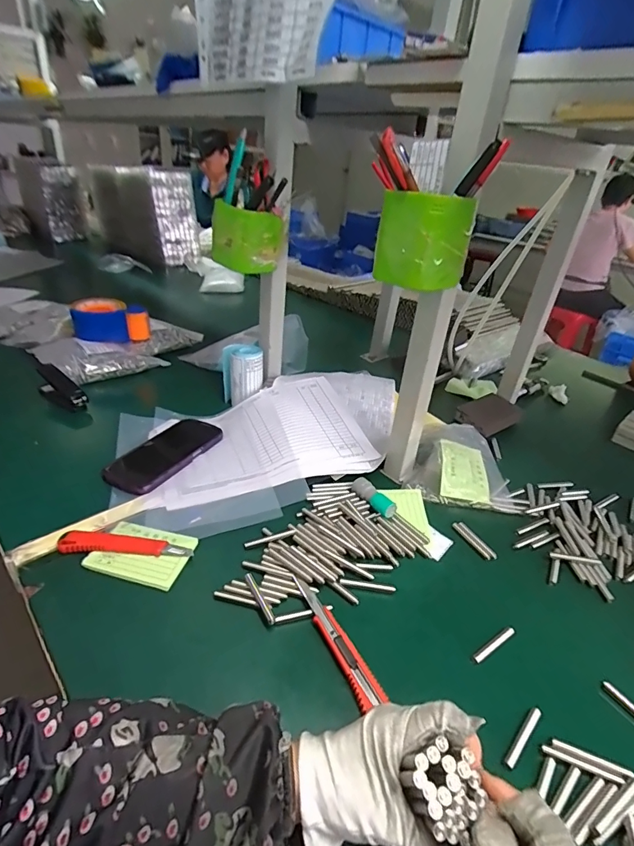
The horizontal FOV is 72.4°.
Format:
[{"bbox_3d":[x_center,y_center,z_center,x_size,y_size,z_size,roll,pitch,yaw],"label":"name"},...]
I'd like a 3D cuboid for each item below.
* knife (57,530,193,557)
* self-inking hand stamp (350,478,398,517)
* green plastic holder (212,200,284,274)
[{"bbox_3d":[-0.203,0.129,0.466,0.133,0.012,0.026,3,31,-5],"label":"knife"},{"bbox_3d":[0.071,0.095,0.550,0.022,0.019,0.066,-23,42,-39],"label":"self-inking hand stamp"},{"bbox_3d":[-0.096,-0.252,0.602,0.099,0.080,0.046,2,32,-7],"label":"green plastic holder"}]

